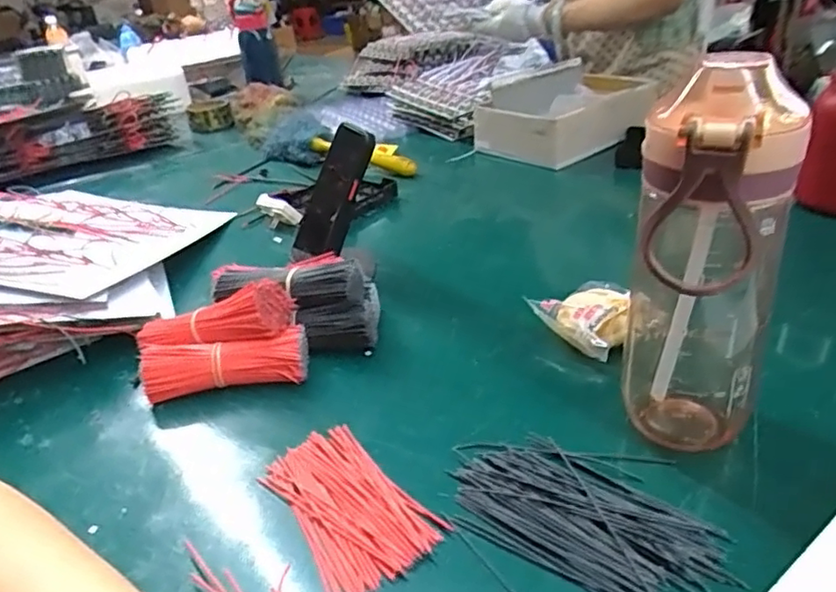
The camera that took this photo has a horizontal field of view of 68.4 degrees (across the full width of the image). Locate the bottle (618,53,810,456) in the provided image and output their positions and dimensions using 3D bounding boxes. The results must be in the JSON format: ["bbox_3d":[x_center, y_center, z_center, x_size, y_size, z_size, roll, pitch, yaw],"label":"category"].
[{"bbox_3d":[0.151,-0.011,0.329,0.073,0.217,0.076,10,32,24],"label":"bottle"}]

